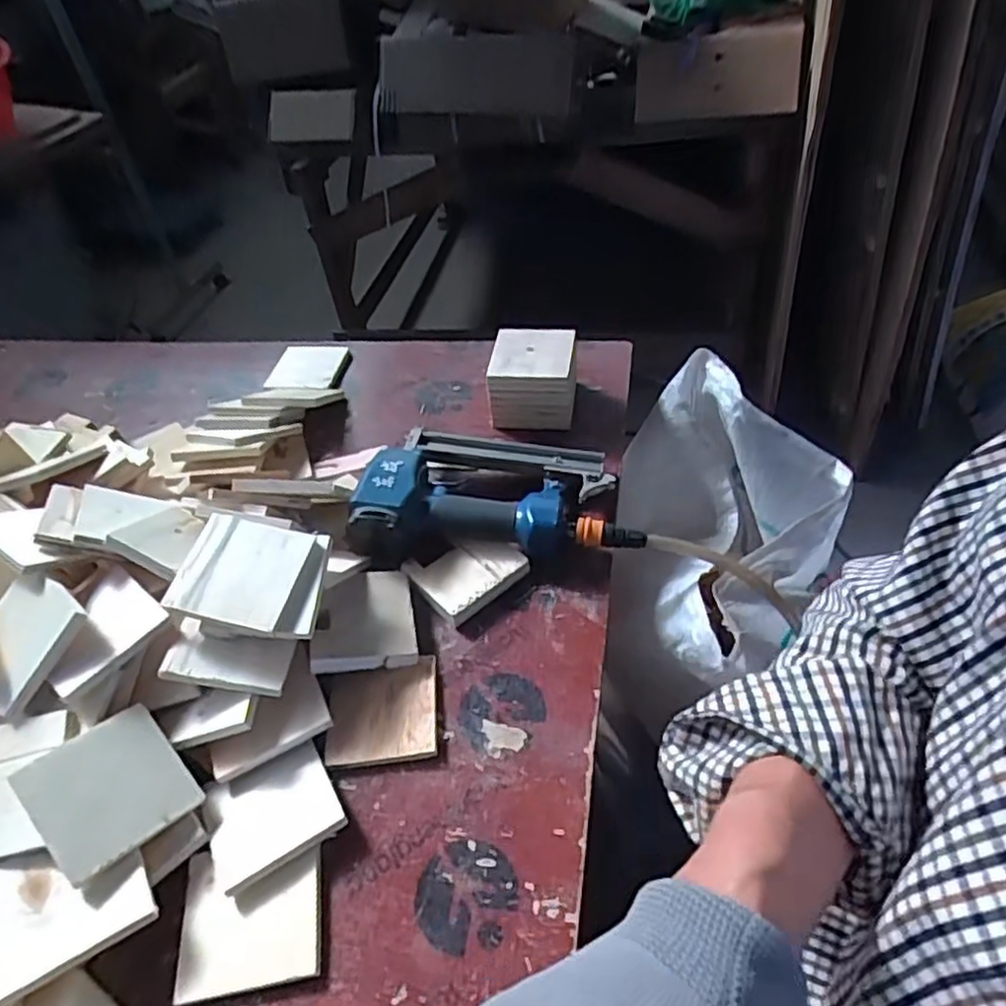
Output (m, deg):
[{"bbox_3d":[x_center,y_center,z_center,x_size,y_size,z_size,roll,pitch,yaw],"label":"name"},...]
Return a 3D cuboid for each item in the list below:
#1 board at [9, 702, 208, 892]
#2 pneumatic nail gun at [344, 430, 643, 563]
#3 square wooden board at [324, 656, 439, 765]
[{"bbox_3d":[-0.269,0.198,0.483,0.089,0.013,0.086,-29,77,-43],"label":"board"},{"bbox_3d":[-0.010,-0.017,0.685,0.255,0.075,0.141,-4,47,4],"label":"pneumatic nail gun"},{"bbox_3d":[-0.096,0.165,0.561,0.085,0.008,0.081,-5,51,-1],"label":"square wooden board"}]

